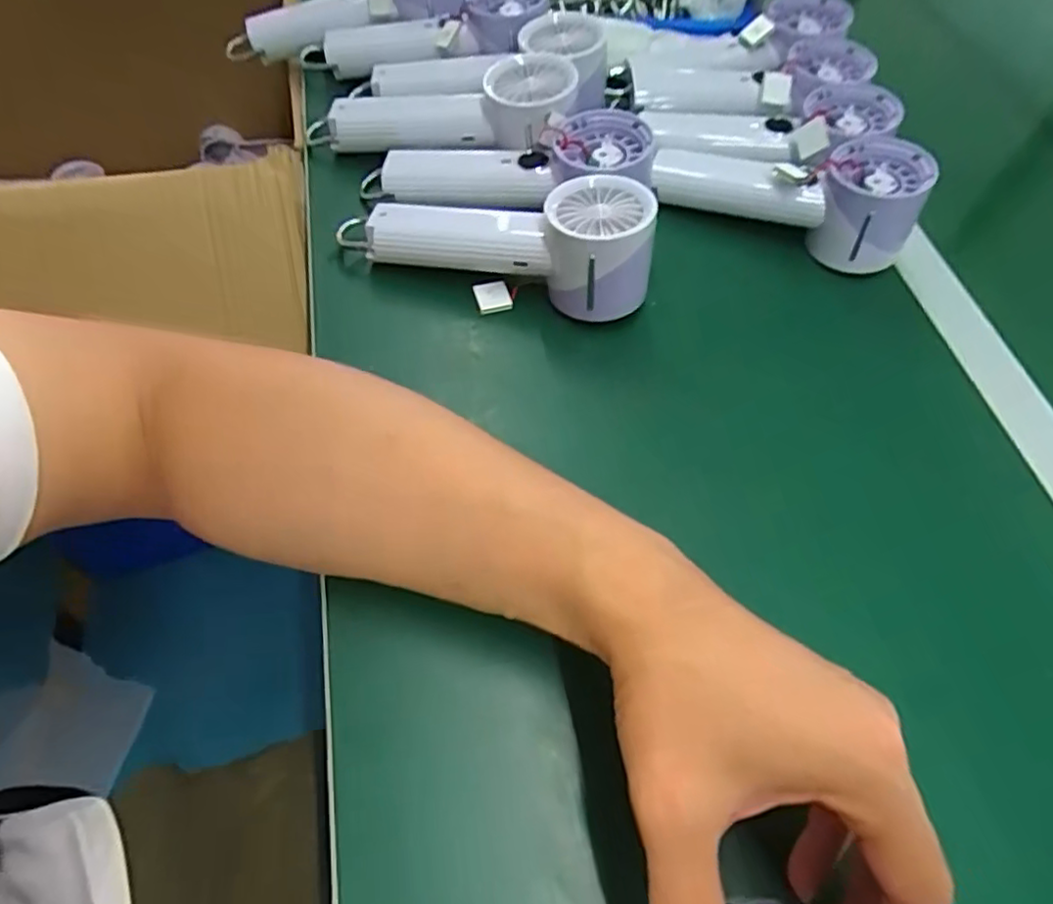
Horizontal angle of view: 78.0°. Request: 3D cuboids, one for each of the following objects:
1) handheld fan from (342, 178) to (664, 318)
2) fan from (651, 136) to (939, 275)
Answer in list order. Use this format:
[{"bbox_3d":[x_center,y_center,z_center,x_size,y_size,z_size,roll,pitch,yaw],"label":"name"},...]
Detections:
[{"bbox_3d":[-0.019,-0.126,0.400,0.189,0.060,0.057,8,58,16],"label":"handheld fan"},{"bbox_3d":[0.167,-0.165,0.435,0.169,0.063,0.065,7,59,1],"label":"fan"}]

